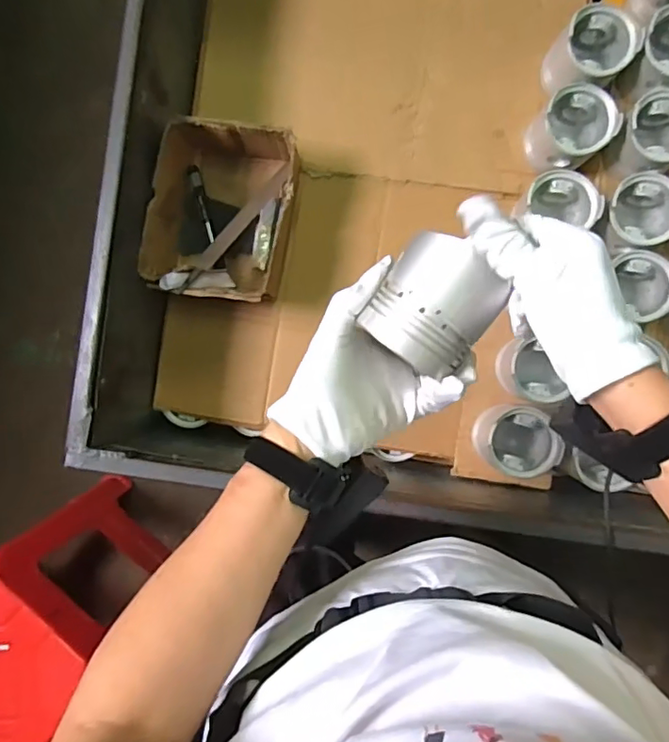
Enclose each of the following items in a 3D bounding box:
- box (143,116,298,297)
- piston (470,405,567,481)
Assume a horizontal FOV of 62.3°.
[{"bbox_3d":[-0.148,-0.201,0.731,0.163,0.095,0.214,10,91,4],"label":"box"},{"bbox_3d":[0.226,0.086,0.692,0.083,0.084,0.085,0,90,4],"label":"piston"}]

